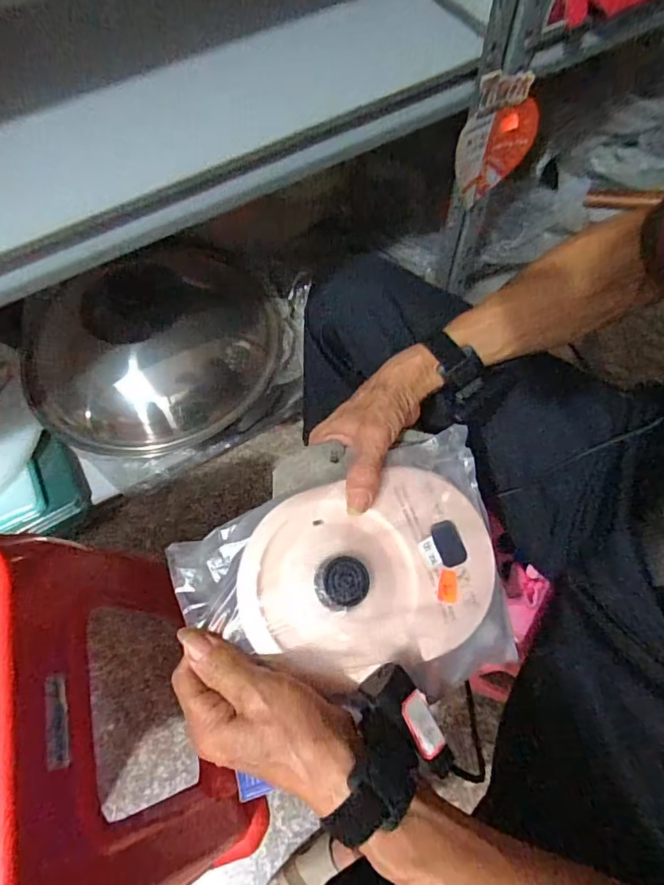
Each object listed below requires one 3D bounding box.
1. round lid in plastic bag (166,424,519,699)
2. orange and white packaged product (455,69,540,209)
[{"bbox_3d":[0.021,0.106,0.376,0.245,0.044,0.181,-13,74,-21],"label":"round lid in plastic bag"},{"bbox_3d":[0.213,-0.392,0.644,0.126,0.157,0.008,-29,67,-11],"label":"orange and white packaged product"}]

